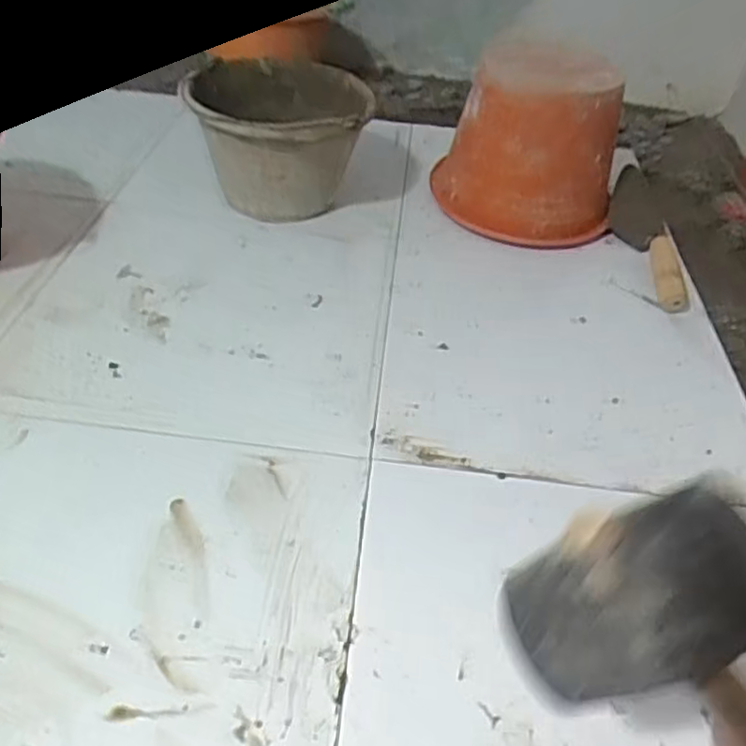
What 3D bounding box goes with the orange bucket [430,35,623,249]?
[{"bbox_3d":[0.230,-0.325,0.960,0.255,0.197,0.255,4,42,-3],"label":"orange bucket"}]

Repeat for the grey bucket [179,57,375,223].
[{"bbox_3d":[-0.124,-0.331,0.950,0.206,0.158,0.244,7,42,0],"label":"grey bucket"}]

